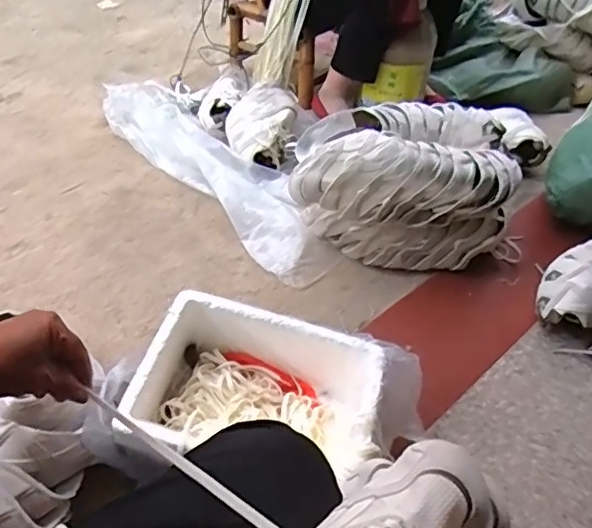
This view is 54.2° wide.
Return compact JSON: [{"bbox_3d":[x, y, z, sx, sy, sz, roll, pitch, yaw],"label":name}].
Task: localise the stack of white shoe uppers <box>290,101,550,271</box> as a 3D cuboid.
[{"bbox_3d":[0.226,-0.182,1.248,0.452,0.237,0.298,12,49,0],"label":"stack of white shoe uppers"}]

